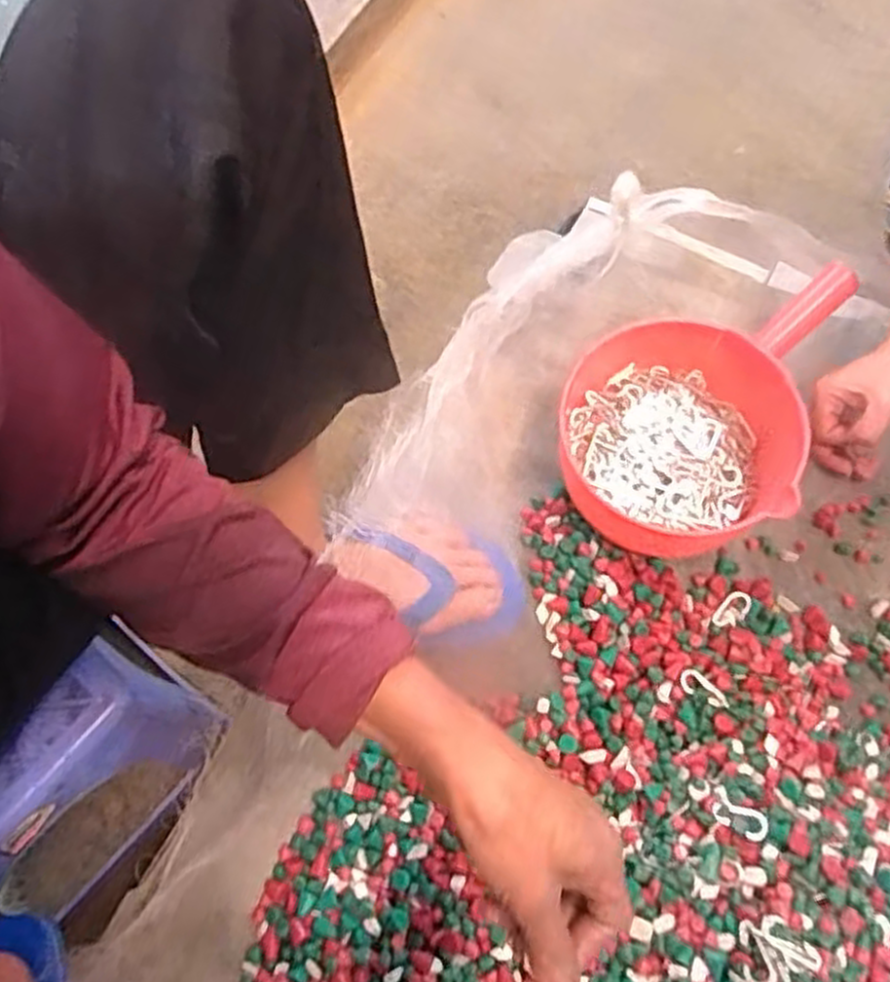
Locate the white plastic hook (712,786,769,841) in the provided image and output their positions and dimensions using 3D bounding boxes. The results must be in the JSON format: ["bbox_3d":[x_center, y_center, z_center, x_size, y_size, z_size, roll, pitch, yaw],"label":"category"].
[{"bbox_3d":[0.201,0.223,0.536,0.039,0.004,0.022,30,64,28],"label":"white plastic hook"}]

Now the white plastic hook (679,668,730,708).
[{"bbox_3d":[0.194,0.151,0.590,0.020,0.004,0.038,-37,66,-17],"label":"white plastic hook"}]

